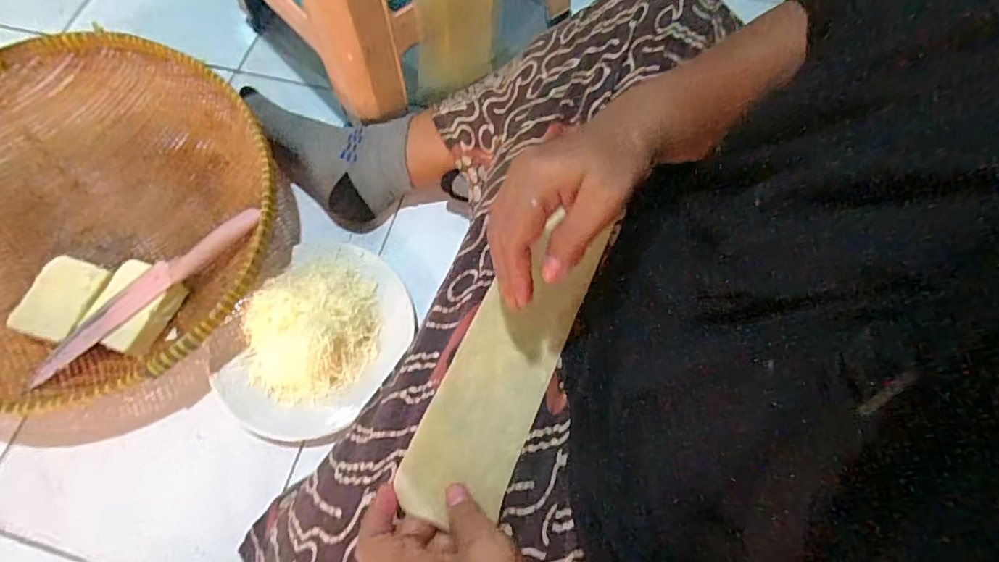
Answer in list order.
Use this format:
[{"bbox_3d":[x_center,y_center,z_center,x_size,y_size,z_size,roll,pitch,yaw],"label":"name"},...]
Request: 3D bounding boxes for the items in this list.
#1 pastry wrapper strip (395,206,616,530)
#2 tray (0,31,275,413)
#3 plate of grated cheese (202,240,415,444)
[{"bbox_3d":[0.006,0.053,0.369,0.074,0.043,0.217,27,69,13],"label":"pastry wrapper strip"},{"bbox_3d":[-0.464,-0.066,0.611,0.438,0.117,0.427,-2,66,1],"label":"tray"},{"bbox_3d":[-0.200,0.057,0.575,0.183,0.068,0.213,37,72,16],"label":"plate of grated cheese"}]

